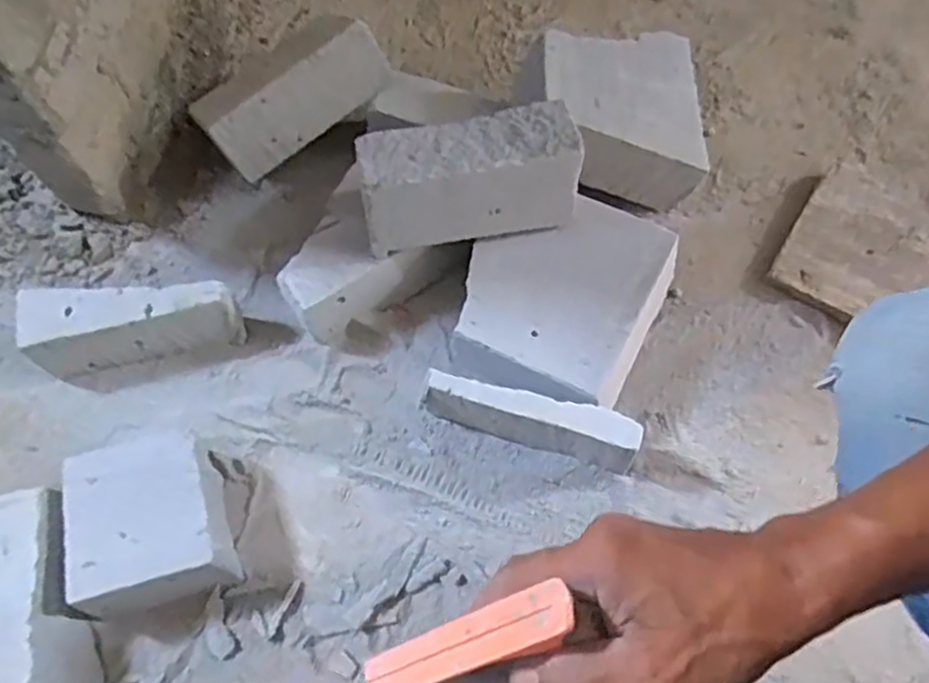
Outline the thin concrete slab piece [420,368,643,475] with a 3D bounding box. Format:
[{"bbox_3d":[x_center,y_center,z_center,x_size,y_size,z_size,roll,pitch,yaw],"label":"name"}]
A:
[{"bbox_3d":[0.060,0.073,0.679,0.195,0.081,0.027,14,64,8],"label":"thin concrete slab piece"}]

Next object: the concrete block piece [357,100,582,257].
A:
[{"bbox_3d":[0.003,-0.154,0.711,0.201,0.101,0.081,-10,65,-3],"label":"concrete block piece"}]

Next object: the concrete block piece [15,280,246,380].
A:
[{"bbox_3d":[-0.330,-0.017,0.743,0.206,0.072,0.066,-7,63,-3],"label":"concrete block piece"}]

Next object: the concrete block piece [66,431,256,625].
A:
[{"bbox_3d":[-0.272,0.160,0.654,0.128,0.076,0.139,-12,63,-5],"label":"concrete block piece"}]

